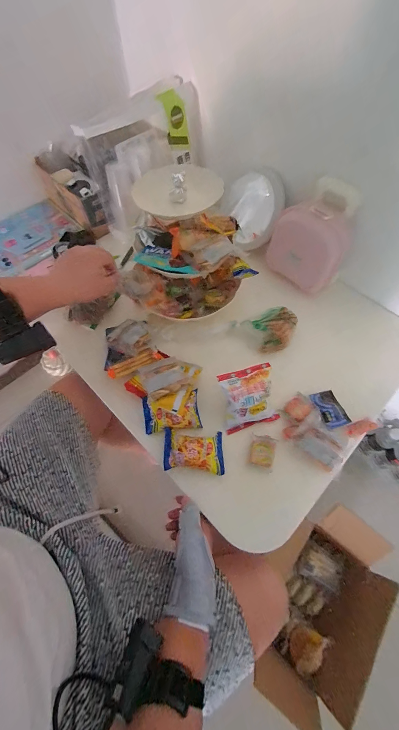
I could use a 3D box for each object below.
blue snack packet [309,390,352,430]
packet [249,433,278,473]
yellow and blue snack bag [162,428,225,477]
[{"bbox_3d":[0.243,0.082,0.524,0.050,0.016,0.072,-16,64,-8],"label":"blue snack packet"},{"bbox_3d":[0.110,0.148,0.485,0.040,0.010,0.056,16,64,8],"label":"packet"},{"bbox_3d":[-0.011,0.150,0.488,0.104,0.037,0.067,4,63,2],"label":"yellow and blue snack bag"}]

